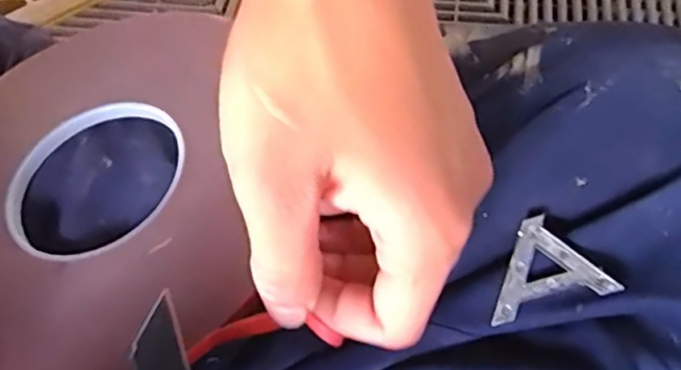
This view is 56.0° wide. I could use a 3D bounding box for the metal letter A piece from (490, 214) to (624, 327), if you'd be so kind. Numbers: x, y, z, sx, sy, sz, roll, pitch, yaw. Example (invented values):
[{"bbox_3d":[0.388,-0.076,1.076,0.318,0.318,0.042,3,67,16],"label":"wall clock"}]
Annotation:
[{"bbox_3d":[0.075,0.030,0.239,0.045,0.004,0.034,-19,75,9],"label":"metal letter A piece"}]

